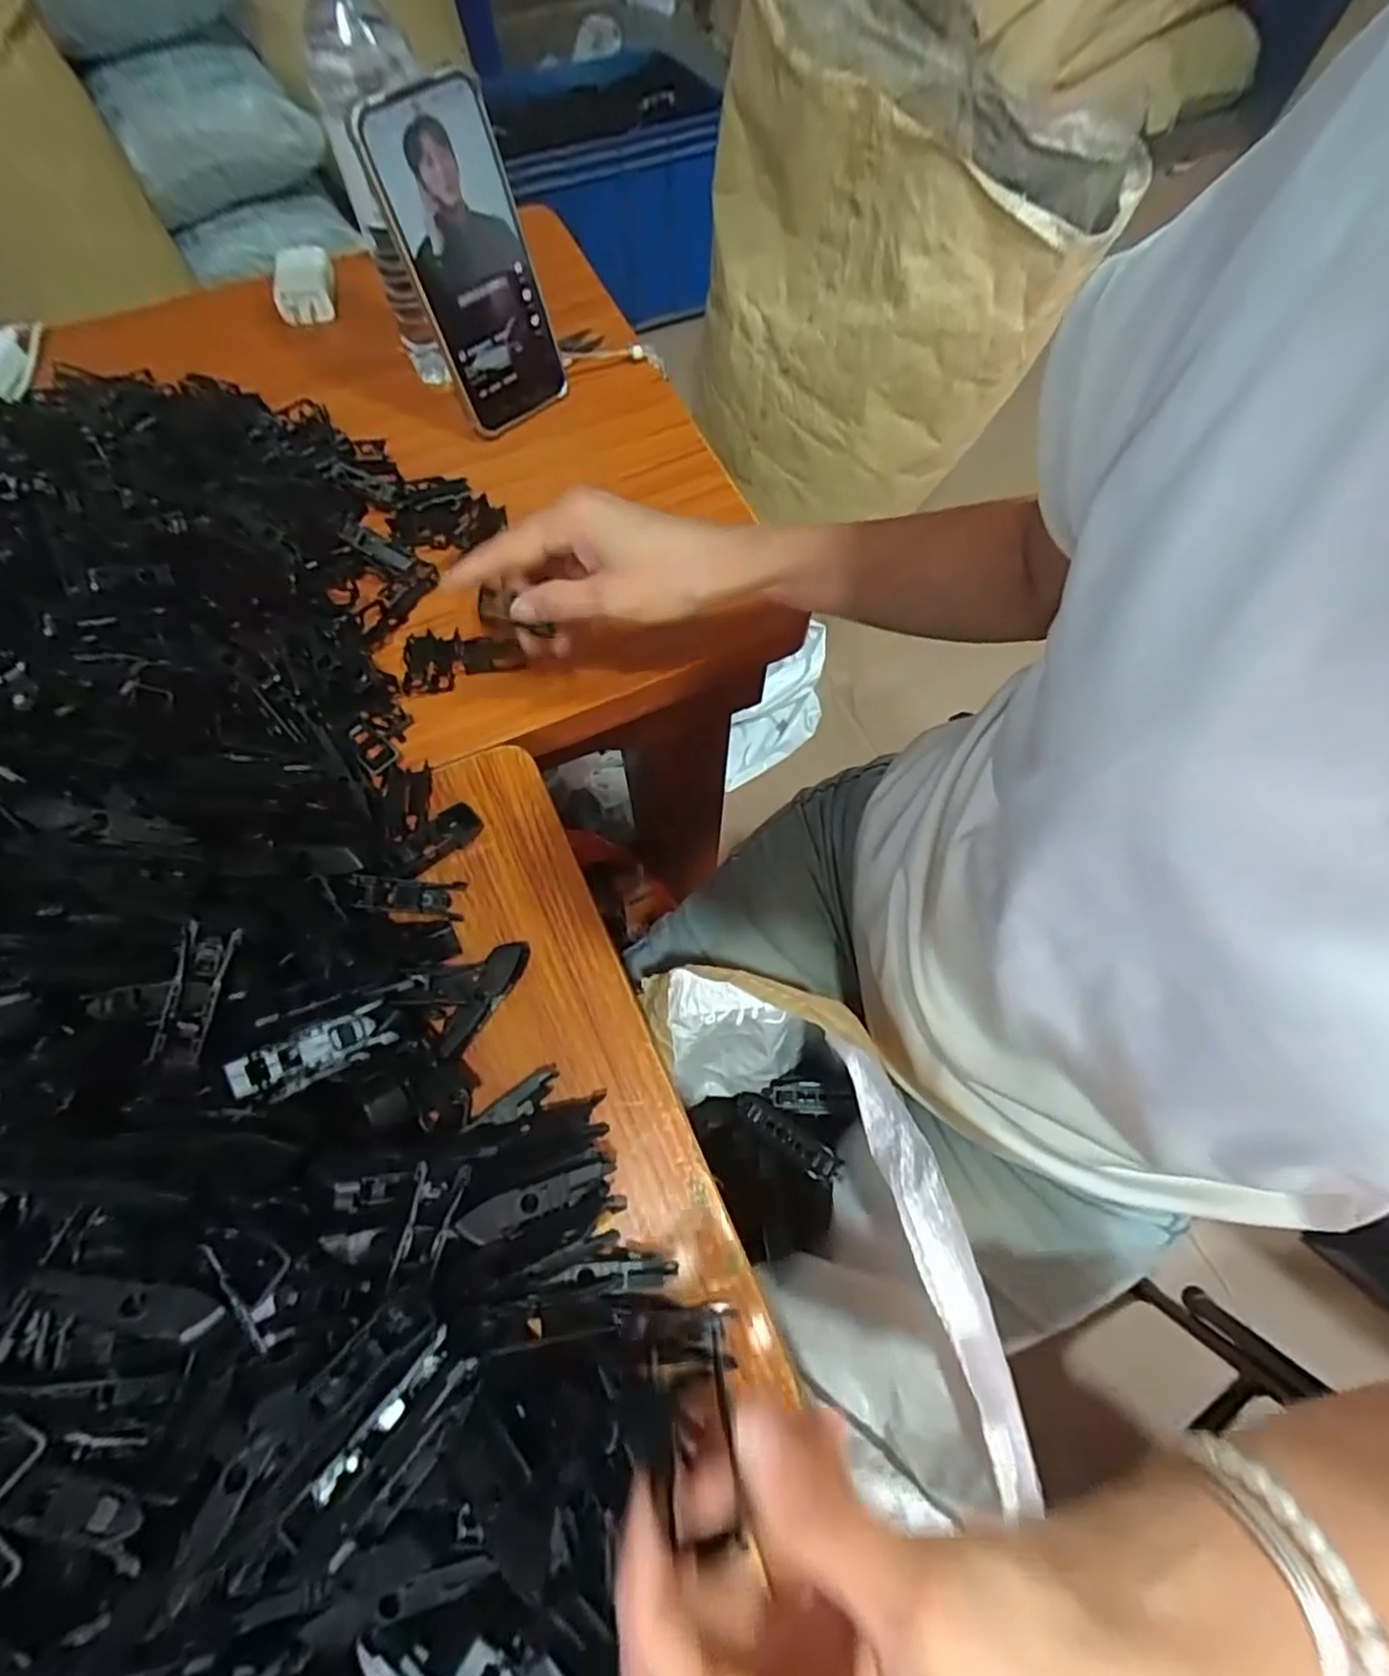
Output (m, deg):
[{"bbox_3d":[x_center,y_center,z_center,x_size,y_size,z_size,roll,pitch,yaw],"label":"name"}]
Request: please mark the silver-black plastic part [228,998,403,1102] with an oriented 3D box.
[{"bbox_3d":[-0.154,0.087,0.282,0.057,0.016,0.019,-21,70,-24],"label":"silver-black plastic part"}]

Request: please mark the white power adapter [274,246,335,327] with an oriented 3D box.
[{"bbox_3d":[-0.308,-0.438,0.548,0.042,0.024,0.059,-8,69,-5],"label":"white power adapter"}]

